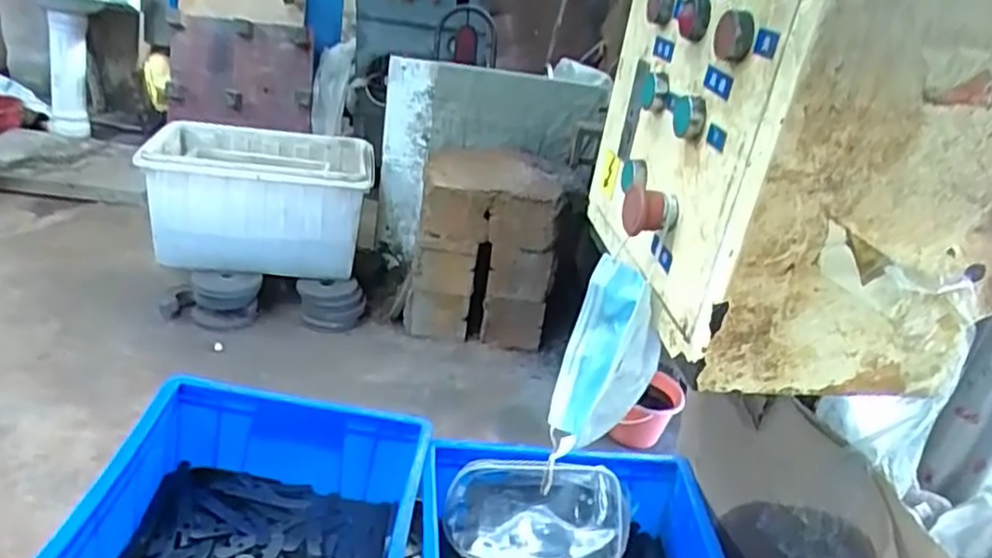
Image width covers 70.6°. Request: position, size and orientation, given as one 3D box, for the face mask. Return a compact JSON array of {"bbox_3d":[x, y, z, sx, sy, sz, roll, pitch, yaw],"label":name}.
[{"bbox_3d":[0.088,0.070,0.571,0.067,0.160,0.094,10,27,0],"label":"face mask"}]

